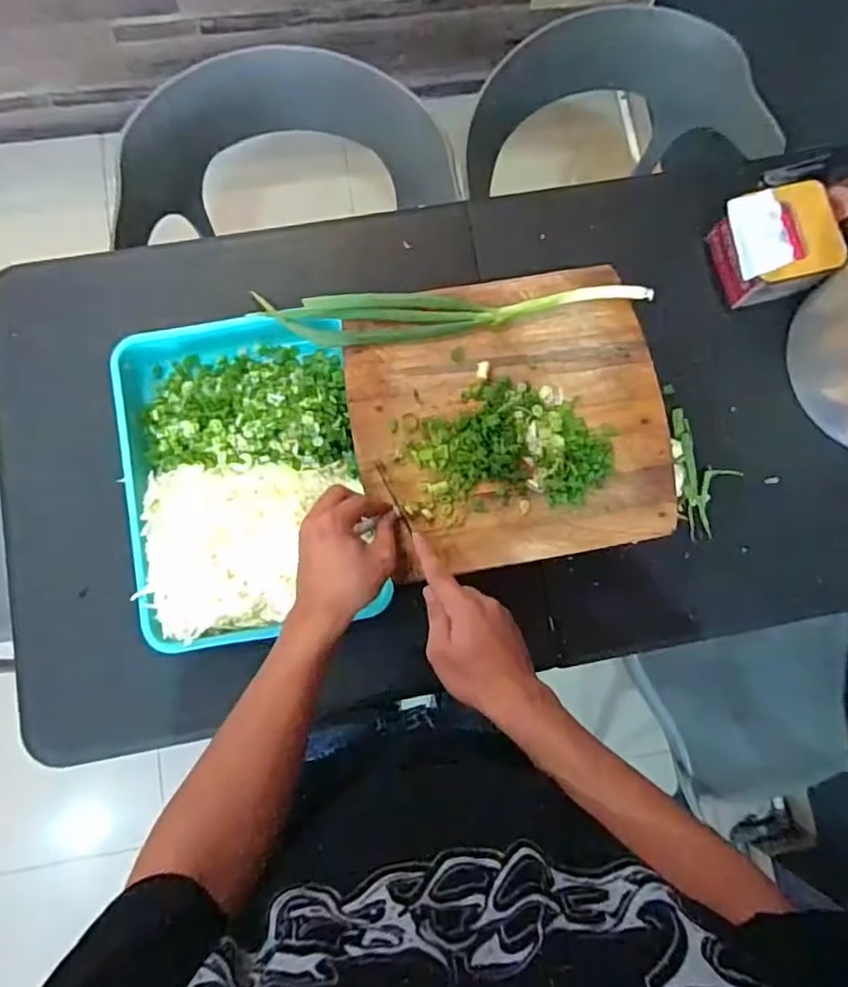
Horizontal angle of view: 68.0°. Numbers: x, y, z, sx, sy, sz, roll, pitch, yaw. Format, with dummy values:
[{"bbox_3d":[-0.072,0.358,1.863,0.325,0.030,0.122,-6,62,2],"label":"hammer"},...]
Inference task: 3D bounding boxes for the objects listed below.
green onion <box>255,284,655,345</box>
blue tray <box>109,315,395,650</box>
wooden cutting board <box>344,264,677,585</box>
[{"bbox_3d":[0.028,-0.179,0.621,0.375,0.021,0.052,-3,82,-3],"label":"green onion"},{"bbox_3d":[-0.200,-0.024,0.700,0.250,0.063,0.353,-11,82,-4],"label":"blue tray"},{"bbox_3d":[0.083,-0.075,0.611,0.293,0.024,0.277,-10,82,-4],"label":"wooden cutting board"}]

